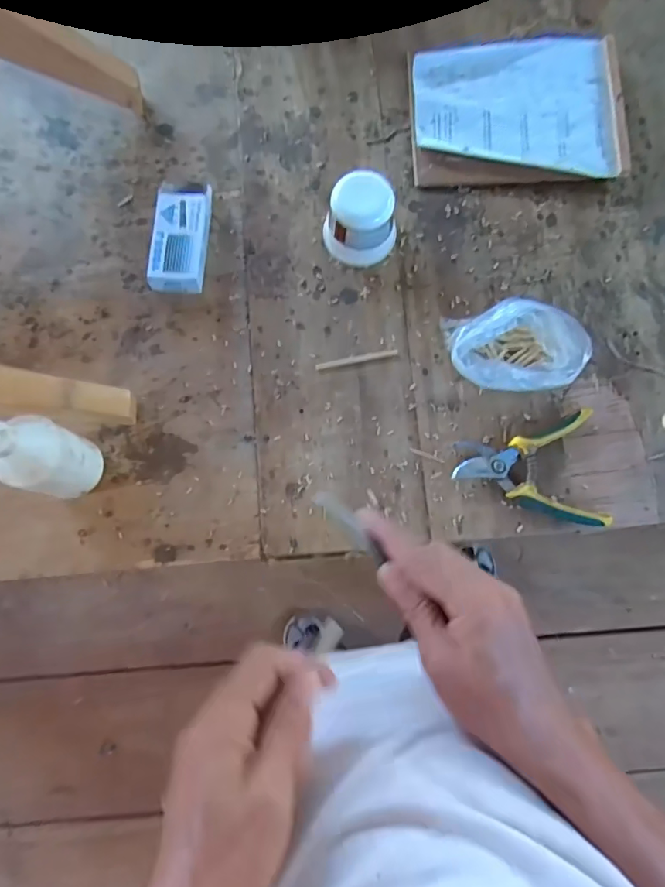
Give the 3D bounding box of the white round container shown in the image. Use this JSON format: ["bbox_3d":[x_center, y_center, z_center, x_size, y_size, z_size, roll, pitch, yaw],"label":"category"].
[{"bbox_3d":[0.035,-0.276,0.656,0.093,0.084,0.080,3,77,1],"label":"white round container"}]

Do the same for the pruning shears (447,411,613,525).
[{"bbox_3d":[0.227,0.030,0.616,0.167,0.019,0.131,-2,77,0],"label":"pruning shears"}]

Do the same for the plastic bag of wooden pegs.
[{"bbox_3d":[0.212,-0.113,0.621,0.140,0.076,0.103,-2,77,0],"label":"plastic bag of wooden pegs"}]

